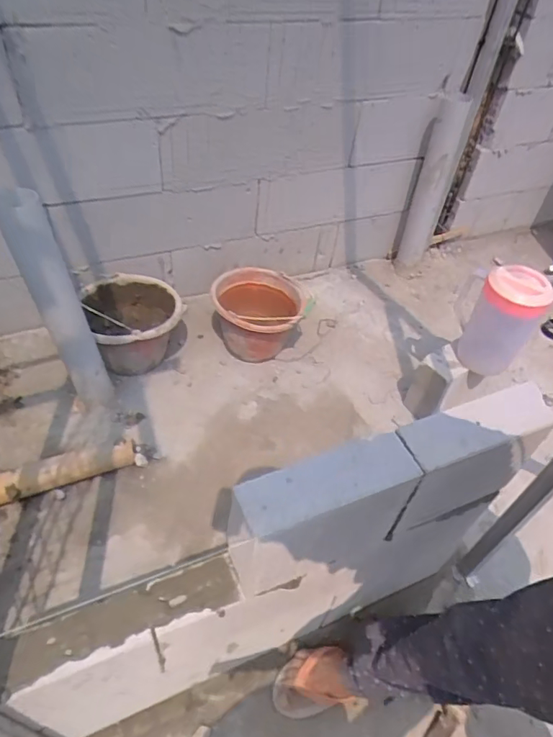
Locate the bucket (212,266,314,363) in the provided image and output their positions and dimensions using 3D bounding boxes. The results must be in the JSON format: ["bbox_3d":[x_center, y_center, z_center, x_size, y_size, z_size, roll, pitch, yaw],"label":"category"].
[{"bbox_3d":[-0.054,-0.150,1.595,0.294,0.218,0.275,3,47,-4],"label":"bucket"}]

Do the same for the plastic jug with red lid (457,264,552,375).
[{"bbox_3d":[0.585,-0.118,1.323,0.164,0.283,0.166,30,51,20],"label":"plastic jug with red lid"}]

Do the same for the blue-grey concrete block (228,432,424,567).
[{"bbox_3d":[0.059,0.202,0.702,0.233,0.194,0.080,-15,50,-20],"label":"blue-grey concrete block"}]

